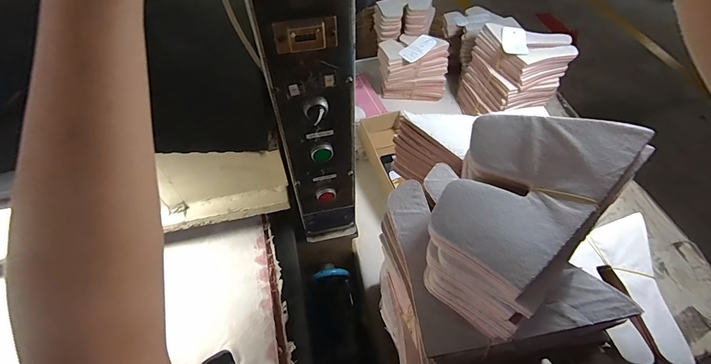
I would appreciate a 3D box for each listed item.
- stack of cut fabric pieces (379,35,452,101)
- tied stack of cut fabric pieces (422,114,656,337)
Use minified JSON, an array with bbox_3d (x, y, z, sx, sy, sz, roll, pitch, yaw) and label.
[{"bbox_3d":[0.157,-0.309,0.986,0.191,0.175,0.098,-5,55,-3],"label":"stack of cut fabric pieces"},{"bbox_3d":[0.114,0.014,0.255,0.100,0.068,0.173,39,63,24],"label":"tied stack of cut fabric pieces"}]

